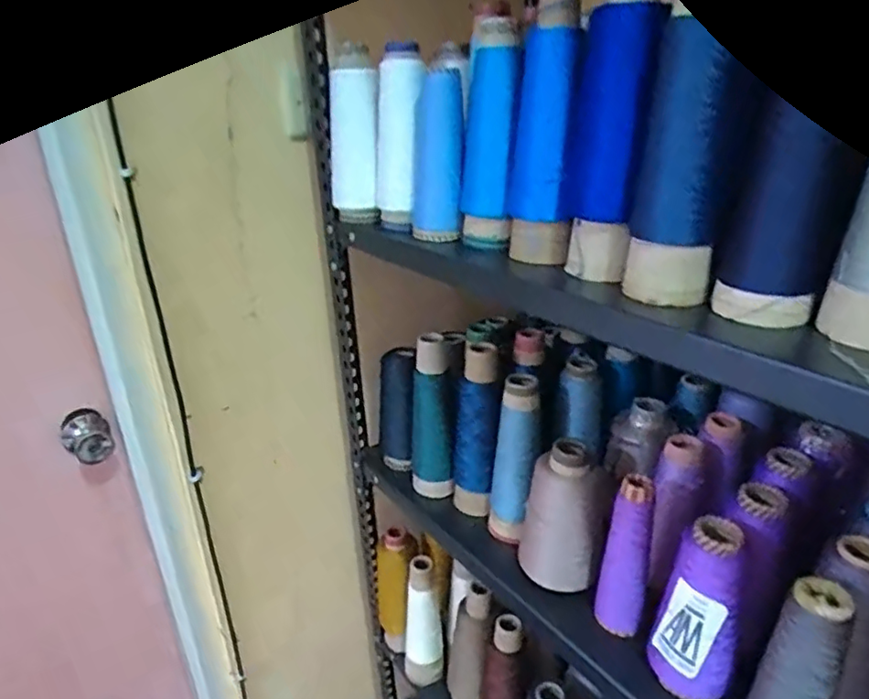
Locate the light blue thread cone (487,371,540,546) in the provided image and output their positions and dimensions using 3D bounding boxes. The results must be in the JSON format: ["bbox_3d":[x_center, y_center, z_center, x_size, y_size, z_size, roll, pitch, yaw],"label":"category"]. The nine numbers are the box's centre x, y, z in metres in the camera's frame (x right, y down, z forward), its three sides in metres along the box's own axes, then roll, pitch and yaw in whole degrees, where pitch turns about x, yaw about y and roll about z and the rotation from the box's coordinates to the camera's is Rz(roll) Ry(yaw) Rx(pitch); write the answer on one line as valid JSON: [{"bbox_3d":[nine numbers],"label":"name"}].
[{"bbox_3d":[0.094,0.140,0.724,0.057,0.211,0.057,1,24,6],"label":"light blue thread cone"}]

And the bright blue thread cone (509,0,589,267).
[{"bbox_3d":[0.103,-0.197,0.559,0.055,0.226,0.075,1,24,6],"label":"bright blue thread cone"}]

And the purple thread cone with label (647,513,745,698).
[{"bbox_3d":[0.238,0.235,0.547,0.074,0.164,0.058,9,27,24],"label":"purple thread cone with label"}]

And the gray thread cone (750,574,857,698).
[{"bbox_3d":[0.294,0.264,0.488,0.061,0.169,0.058,15,29,32],"label":"gray thread cone"}]

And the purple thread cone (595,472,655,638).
[{"bbox_3d":[0.191,0.207,0.610,0.042,0.172,0.037,7,26,19],"label":"purple thread cone"}]

